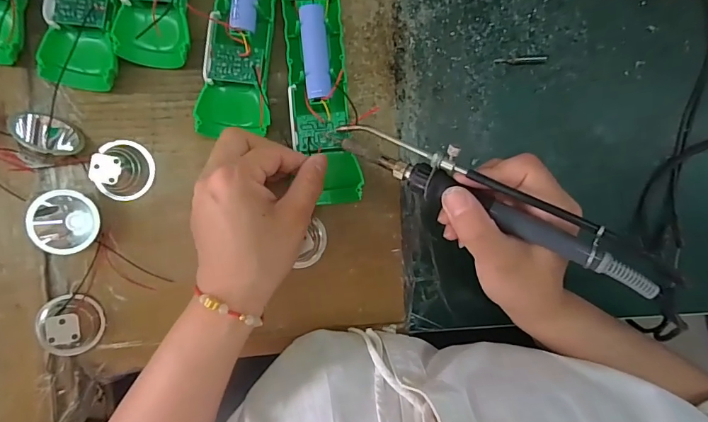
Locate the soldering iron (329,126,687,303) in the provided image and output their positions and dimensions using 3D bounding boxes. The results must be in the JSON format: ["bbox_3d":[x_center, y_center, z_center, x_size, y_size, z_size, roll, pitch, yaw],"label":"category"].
[{"bbox_3d":[0.081,-0.007,0.253,0.199,0.022,0.026,27,92,15],"label":"soldering iron"}]

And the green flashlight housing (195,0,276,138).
[{"bbox_3d":[-0.079,-0.130,0.305,0.045,0.028,0.150,5,94,-5],"label":"green flashlight housing"}]

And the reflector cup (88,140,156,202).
[{"bbox_3d":[-0.166,-0.028,0.309,0.034,0.024,0.043,9,94,-5],"label":"reflector cup"}]

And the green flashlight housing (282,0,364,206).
[{"bbox_3d":[-0.024,-0.085,0.307,0.044,0.019,0.157,-9,91,-4],"label":"green flashlight housing"}]

